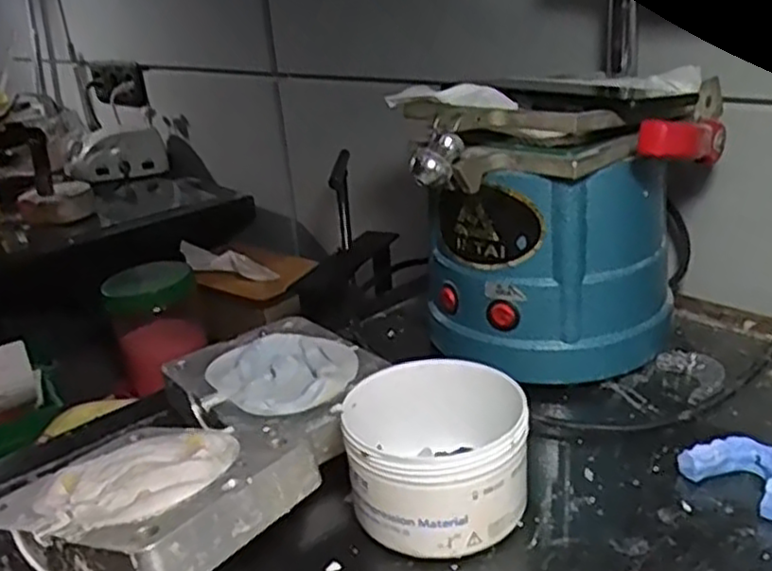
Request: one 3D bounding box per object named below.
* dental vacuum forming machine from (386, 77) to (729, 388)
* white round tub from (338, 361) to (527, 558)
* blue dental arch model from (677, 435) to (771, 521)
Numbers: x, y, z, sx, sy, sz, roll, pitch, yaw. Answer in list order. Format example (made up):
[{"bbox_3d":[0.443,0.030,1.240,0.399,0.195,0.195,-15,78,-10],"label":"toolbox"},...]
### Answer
[{"bbox_3d":[0.115,-0.041,0.523,0.193,0.186,0.191,4,24,22],"label":"dental vacuum forming machine"},{"bbox_3d":[0.025,0.087,0.385,0.087,0.067,0.085,-5,22,2],"label":"white round tub"},{"bbox_3d":[0.188,0.098,0.390,0.034,0.019,0.058,-21,27,-33],"label":"blue dental arch model"}]

